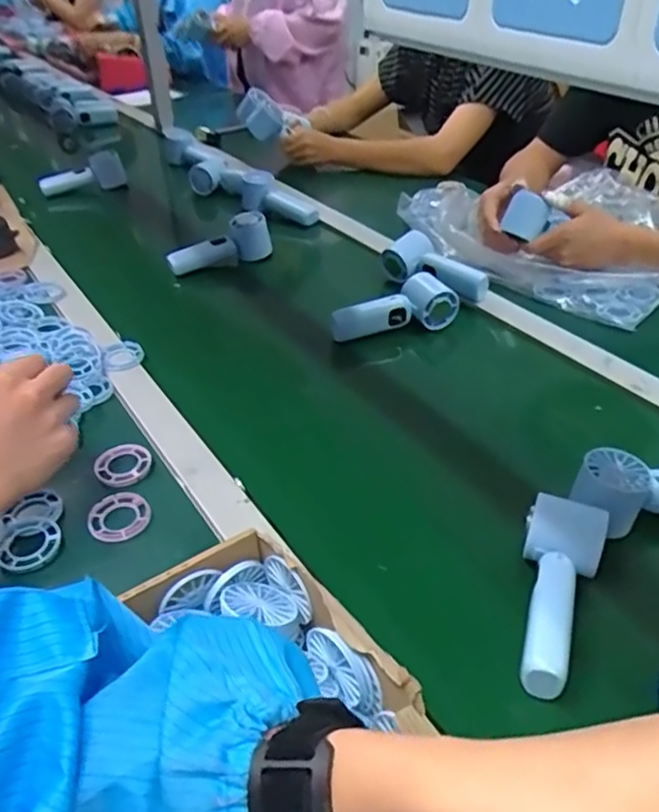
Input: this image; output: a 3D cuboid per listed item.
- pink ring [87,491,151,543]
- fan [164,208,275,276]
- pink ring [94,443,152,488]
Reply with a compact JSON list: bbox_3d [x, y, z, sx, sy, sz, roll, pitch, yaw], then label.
[{"bbox_3d":[-0.181,0.095,0.557,0.051,0.010,0.052,-1,39,1],"label":"pink ring"},{"bbox_3d":[-0.156,-0.226,0.934,0.151,0.074,0.047,-23,42,-7],"label":"fan"},{"bbox_3d":[-0.191,0.054,0.599,0.049,0.007,0.048,-1,39,1],"label":"pink ring"}]

